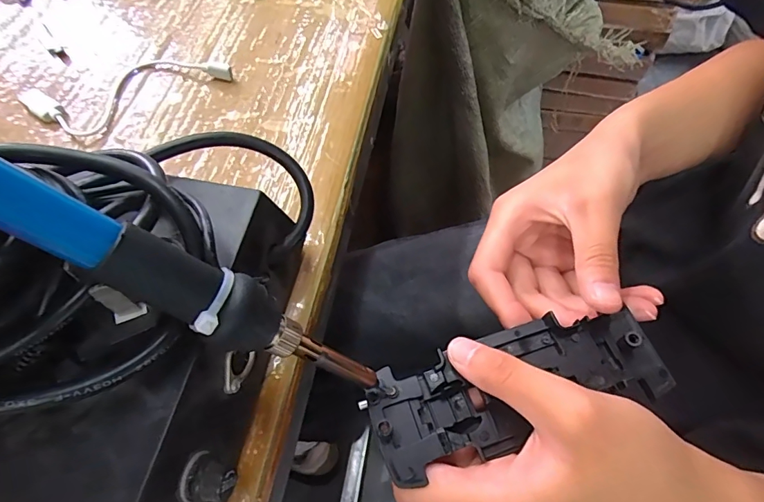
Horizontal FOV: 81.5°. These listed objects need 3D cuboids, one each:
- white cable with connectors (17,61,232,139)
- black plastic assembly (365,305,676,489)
[{"bbox_3d":[-0.157,-0.099,0.276,0.123,0.012,0.049,-21,62,-11],"label":"white cable with connectors"},{"bbox_3d":[0.058,0.057,0.192,0.125,0.011,0.044,-17,61,-8],"label":"black plastic assembly"}]

